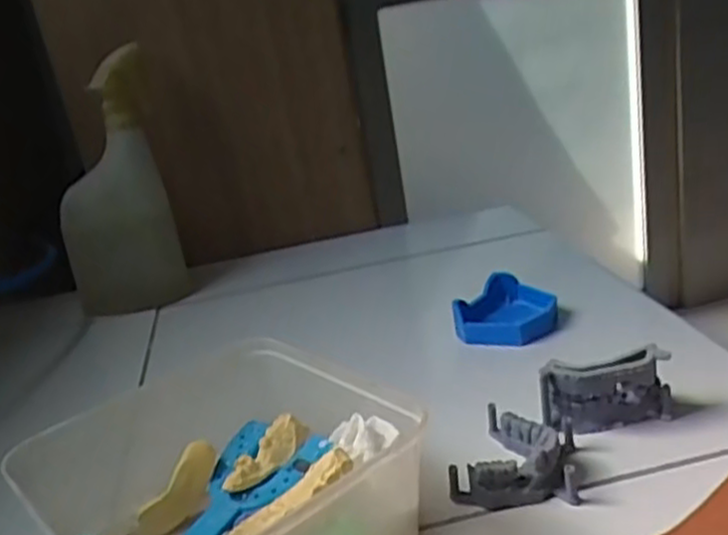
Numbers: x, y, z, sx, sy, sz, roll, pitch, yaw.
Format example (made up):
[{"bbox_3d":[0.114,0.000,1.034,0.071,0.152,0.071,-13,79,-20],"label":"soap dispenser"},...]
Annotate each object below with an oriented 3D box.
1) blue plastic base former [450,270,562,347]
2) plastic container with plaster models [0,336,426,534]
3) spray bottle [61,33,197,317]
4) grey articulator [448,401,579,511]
[{"bbox_3d":[0.111,0.033,0.591,0.074,0.029,0.078,-4,20,15],"label":"blue plastic base former"},{"bbox_3d":[-0.067,0.112,0.370,0.157,0.059,0.153,-24,24,-35],"label":"plastic container with plaster models"},{"bbox_3d":[-0.246,-0.077,0.739,0.107,0.237,0.077,-16,20,-18],"label":"spray bottle"},{"bbox_3d":[0.086,0.101,0.418,0.062,0.026,0.071,-3,20,20],"label":"grey articulator"}]

